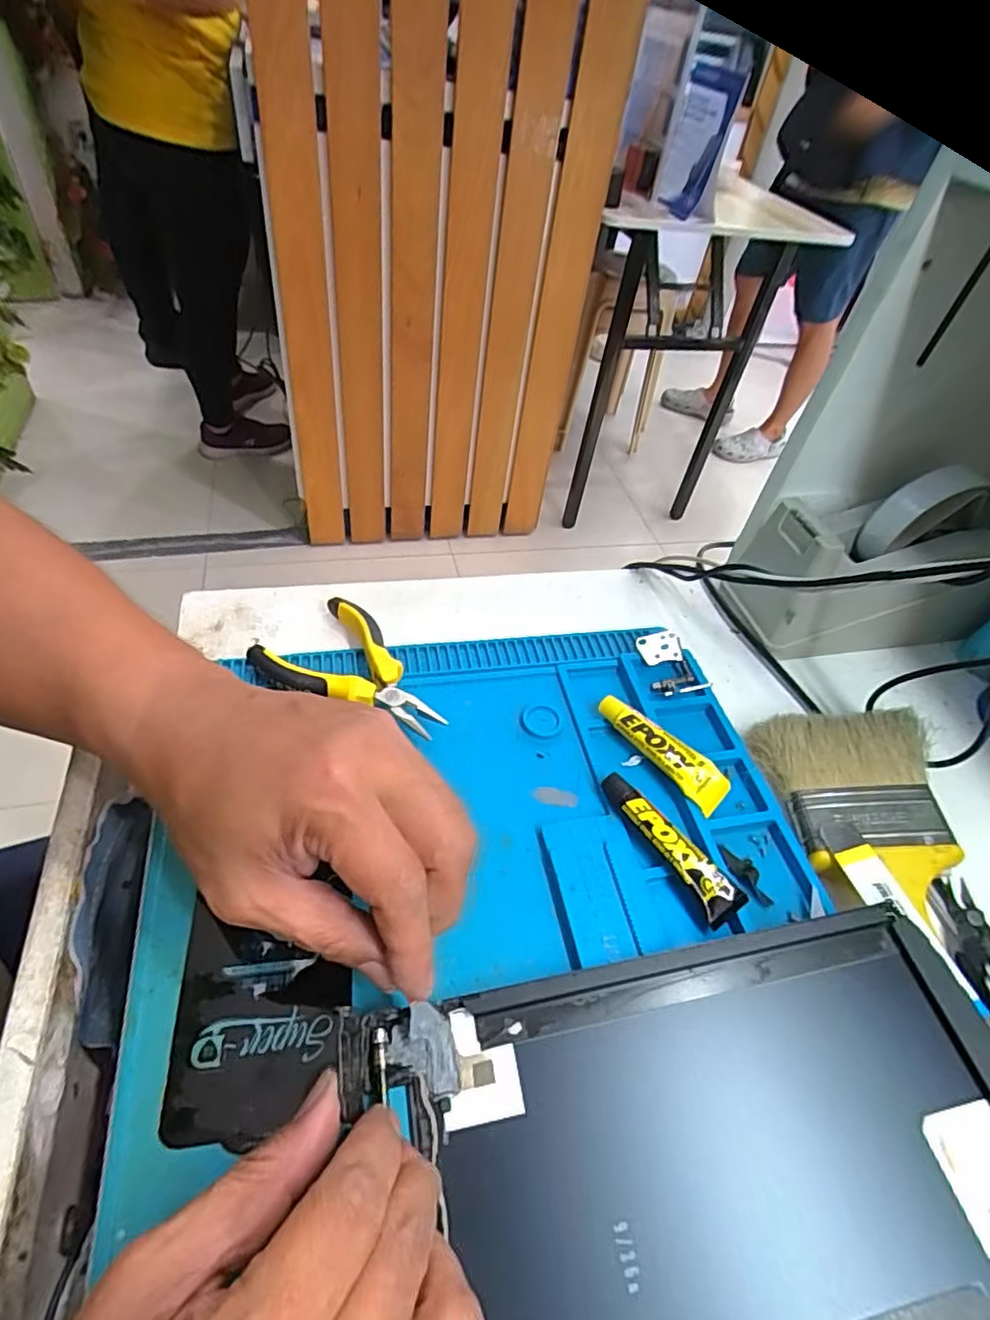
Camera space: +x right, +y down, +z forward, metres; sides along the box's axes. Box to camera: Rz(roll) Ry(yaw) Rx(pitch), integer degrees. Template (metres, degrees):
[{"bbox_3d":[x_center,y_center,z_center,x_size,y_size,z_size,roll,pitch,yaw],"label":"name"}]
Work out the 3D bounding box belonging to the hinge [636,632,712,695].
[{"bbox_3d":[0.113,0.004,0.394,0.028,0.016,0.049,-13,50,-13],"label":"hinge"}]

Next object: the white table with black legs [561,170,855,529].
[{"bbox_3d":[0.421,-0.705,1.547,0.466,0.734,0.398,8,47,-2],"label":"white table with black legs"}]

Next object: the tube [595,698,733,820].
[{"bbox_3d":[0.094,0.049,0.351,0.021,0.017,0.082,-31,56,-26],"label":"tube"}]

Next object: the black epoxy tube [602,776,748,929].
[{"bbox_3d":[0.087,0.091,0.314,0.020,0.015,0.086,-28,55,-24],"label":"black epoxy tube"}]

